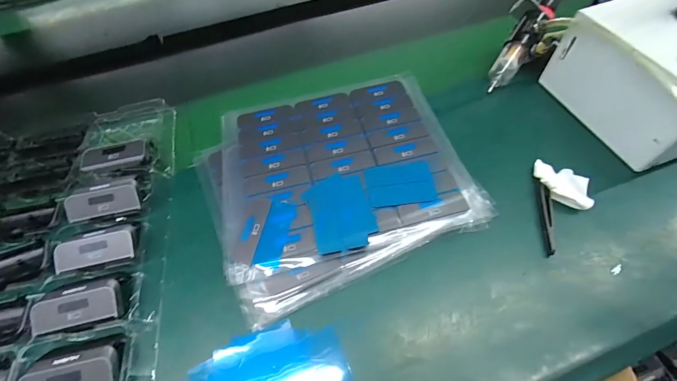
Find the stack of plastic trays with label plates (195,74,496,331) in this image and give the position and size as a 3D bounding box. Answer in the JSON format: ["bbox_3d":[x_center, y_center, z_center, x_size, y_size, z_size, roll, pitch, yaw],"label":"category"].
[{"bbox_3d":[-0.005,-0.026,0.385,0.283,0.027,0.254,-21,56,-11],"label":"stack of plastic trays with label plates"}]

